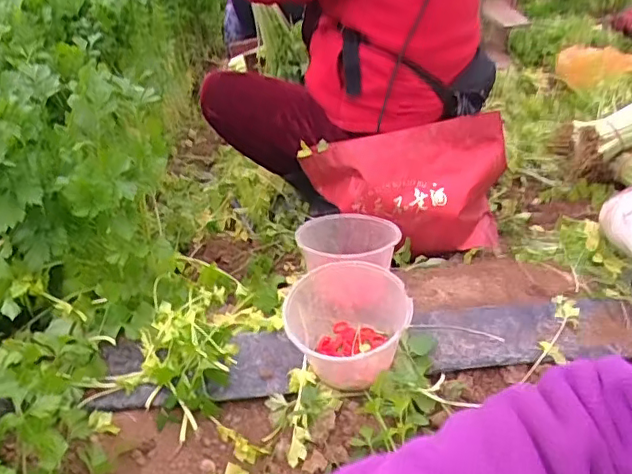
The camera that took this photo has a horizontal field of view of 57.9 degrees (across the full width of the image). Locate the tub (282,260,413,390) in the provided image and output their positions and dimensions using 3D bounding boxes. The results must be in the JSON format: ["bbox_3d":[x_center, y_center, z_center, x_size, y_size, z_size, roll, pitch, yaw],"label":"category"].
[{"bbox_3d":[0.042,0.125,0.772,0.153,0.120,0.142,-5,32,3],"label":"tub"}]

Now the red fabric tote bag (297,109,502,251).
[{"bbox_3d":[0.186,-0.105,1.150,0.396,0.221,0.176,-7,32,0],"label":"red fabric tote bag"}]

